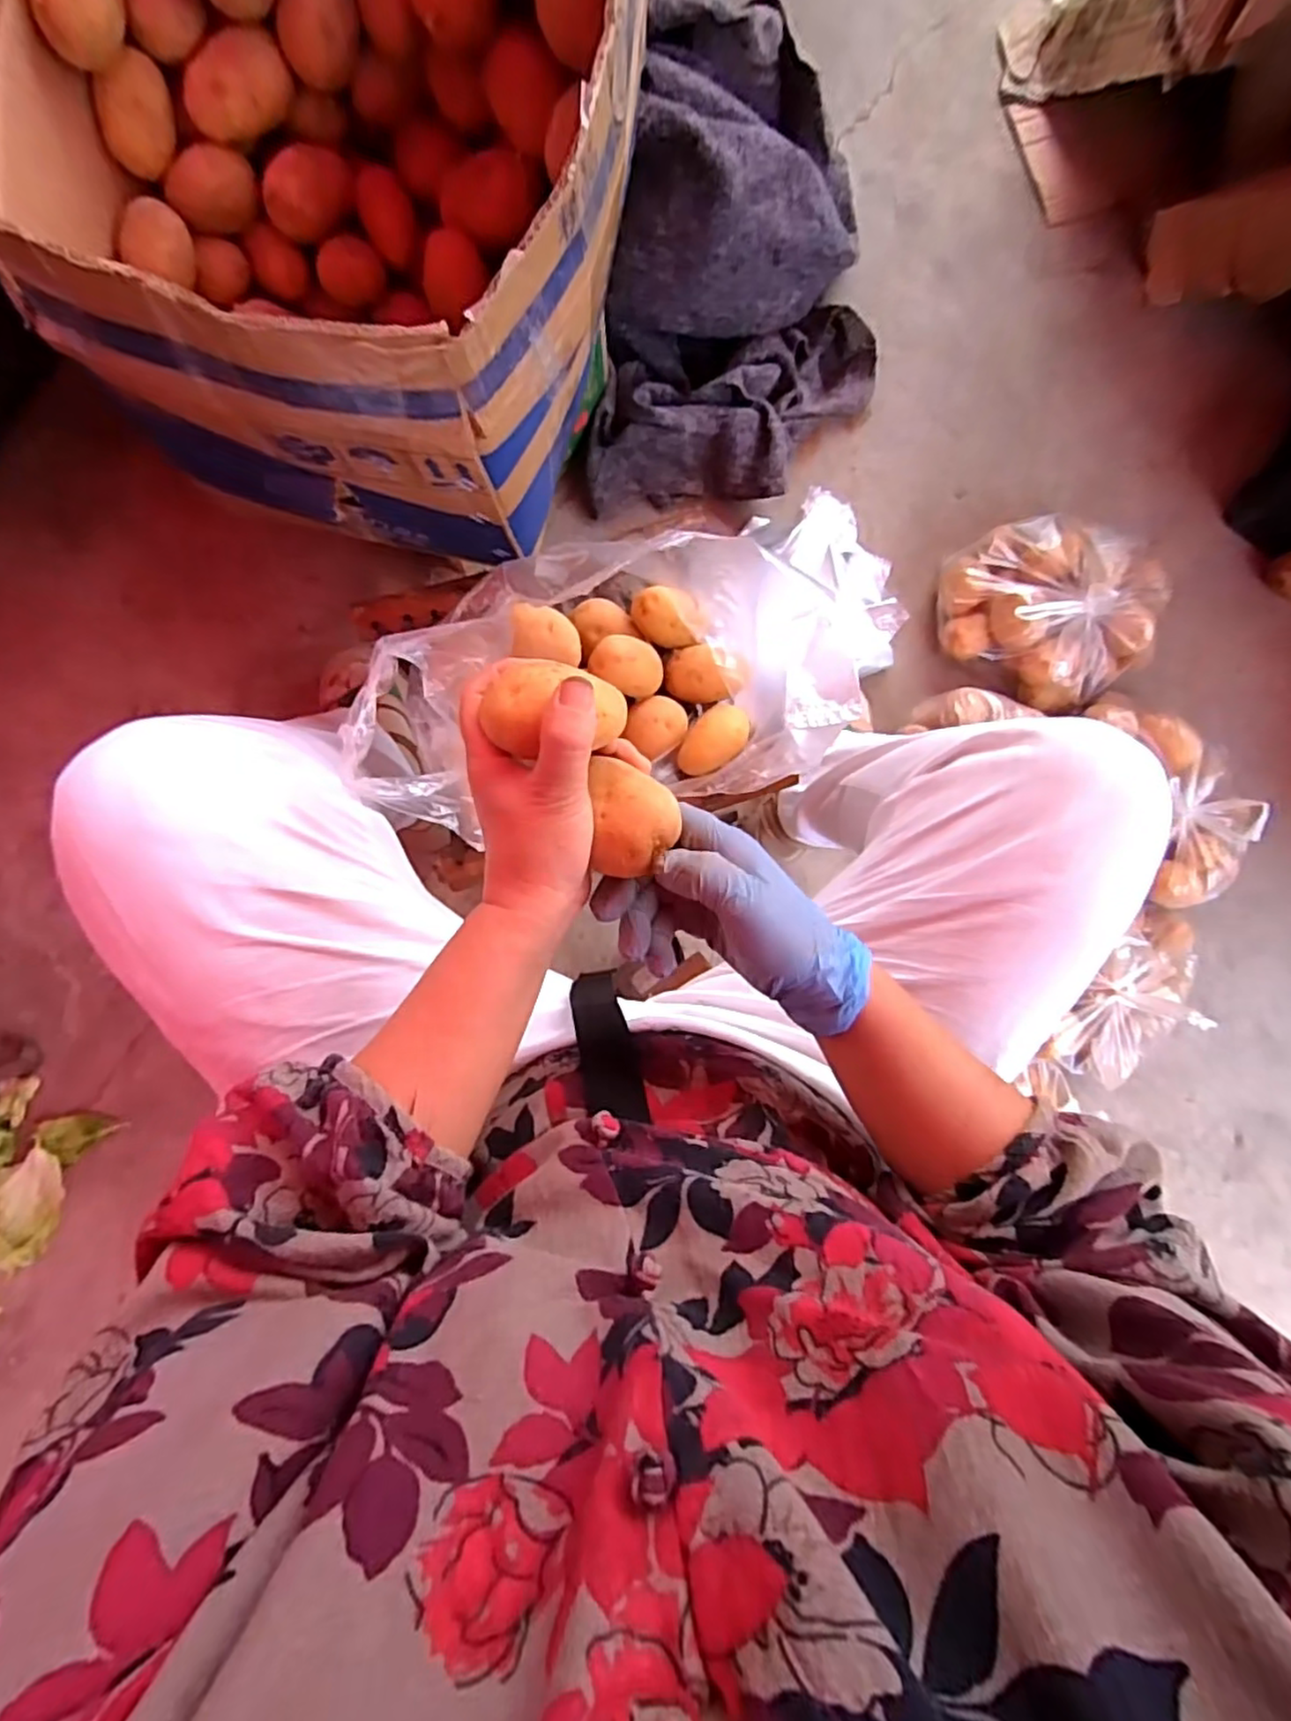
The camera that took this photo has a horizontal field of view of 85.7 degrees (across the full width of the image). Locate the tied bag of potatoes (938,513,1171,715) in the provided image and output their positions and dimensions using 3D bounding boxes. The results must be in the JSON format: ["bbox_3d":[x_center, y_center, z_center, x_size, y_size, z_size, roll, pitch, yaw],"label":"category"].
[{"bbox_3d":[0.498,-0.308,0.845,0.260,0.126,0.188,35,87,0],"label":"tied bag of potatoes"}]

